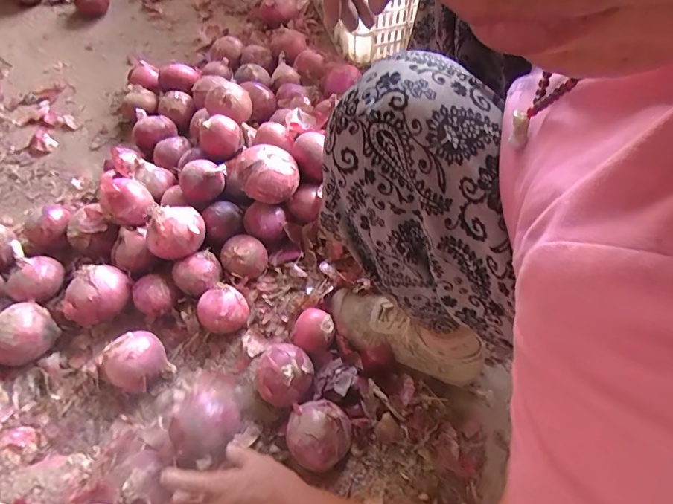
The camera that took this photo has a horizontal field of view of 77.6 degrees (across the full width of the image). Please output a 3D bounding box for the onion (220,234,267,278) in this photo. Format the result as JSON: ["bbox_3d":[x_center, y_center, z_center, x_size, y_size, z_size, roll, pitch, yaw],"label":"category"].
[{"bbox_3d":[-0.163,0.009,0.738,0.067,0.060,0.073,-1,62,3],"label":"onion"}]

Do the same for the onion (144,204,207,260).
[{"bbox_3d":[-0.274,-0.036,0.709,0.096,0.073,0.088,-15,62,-5],"label":"onion"}]

